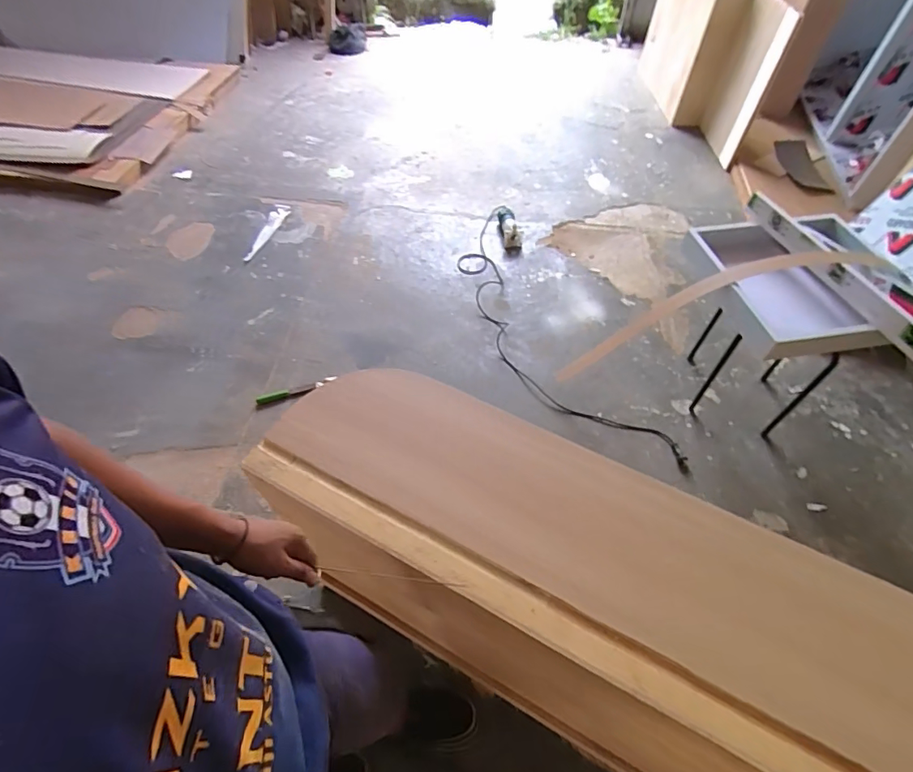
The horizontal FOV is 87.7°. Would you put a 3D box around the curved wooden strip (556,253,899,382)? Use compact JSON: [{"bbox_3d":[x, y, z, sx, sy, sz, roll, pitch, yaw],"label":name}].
[{"bbox_3d":[0.756,-0.231,1.494,0.995,0.277,0.095,-23,56,19],"label":"curved wooden strip"}]

